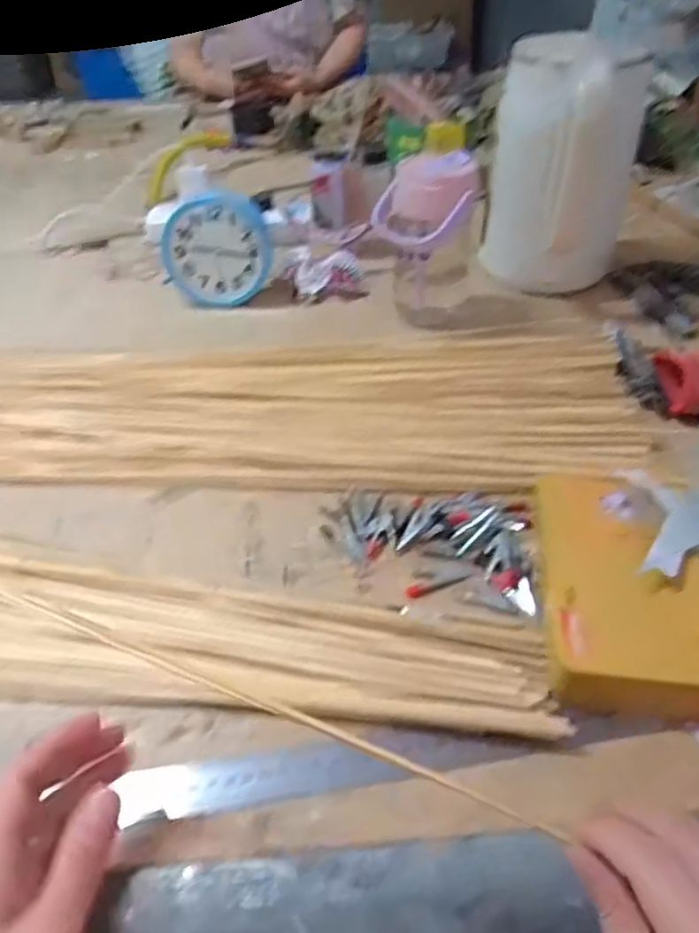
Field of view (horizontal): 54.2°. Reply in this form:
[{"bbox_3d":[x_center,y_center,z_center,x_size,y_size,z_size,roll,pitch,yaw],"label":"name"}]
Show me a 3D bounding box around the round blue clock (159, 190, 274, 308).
[{"bbox_3d":[-0.147,-0.238,0.751,0.115,0.109,0.032,0,41,2],"label":"round blue clock"}]

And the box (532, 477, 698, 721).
[{"bbox_3d":[0.176,0.075,0.442,0.107,0.042,0.175,3,41,5],"label":"box"}]

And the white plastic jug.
[{"bbox_3d":[0.230,-0.312,0.736,0.110,0.240,0.137,-17,44,-17],"label":"white plastic jug"}]

